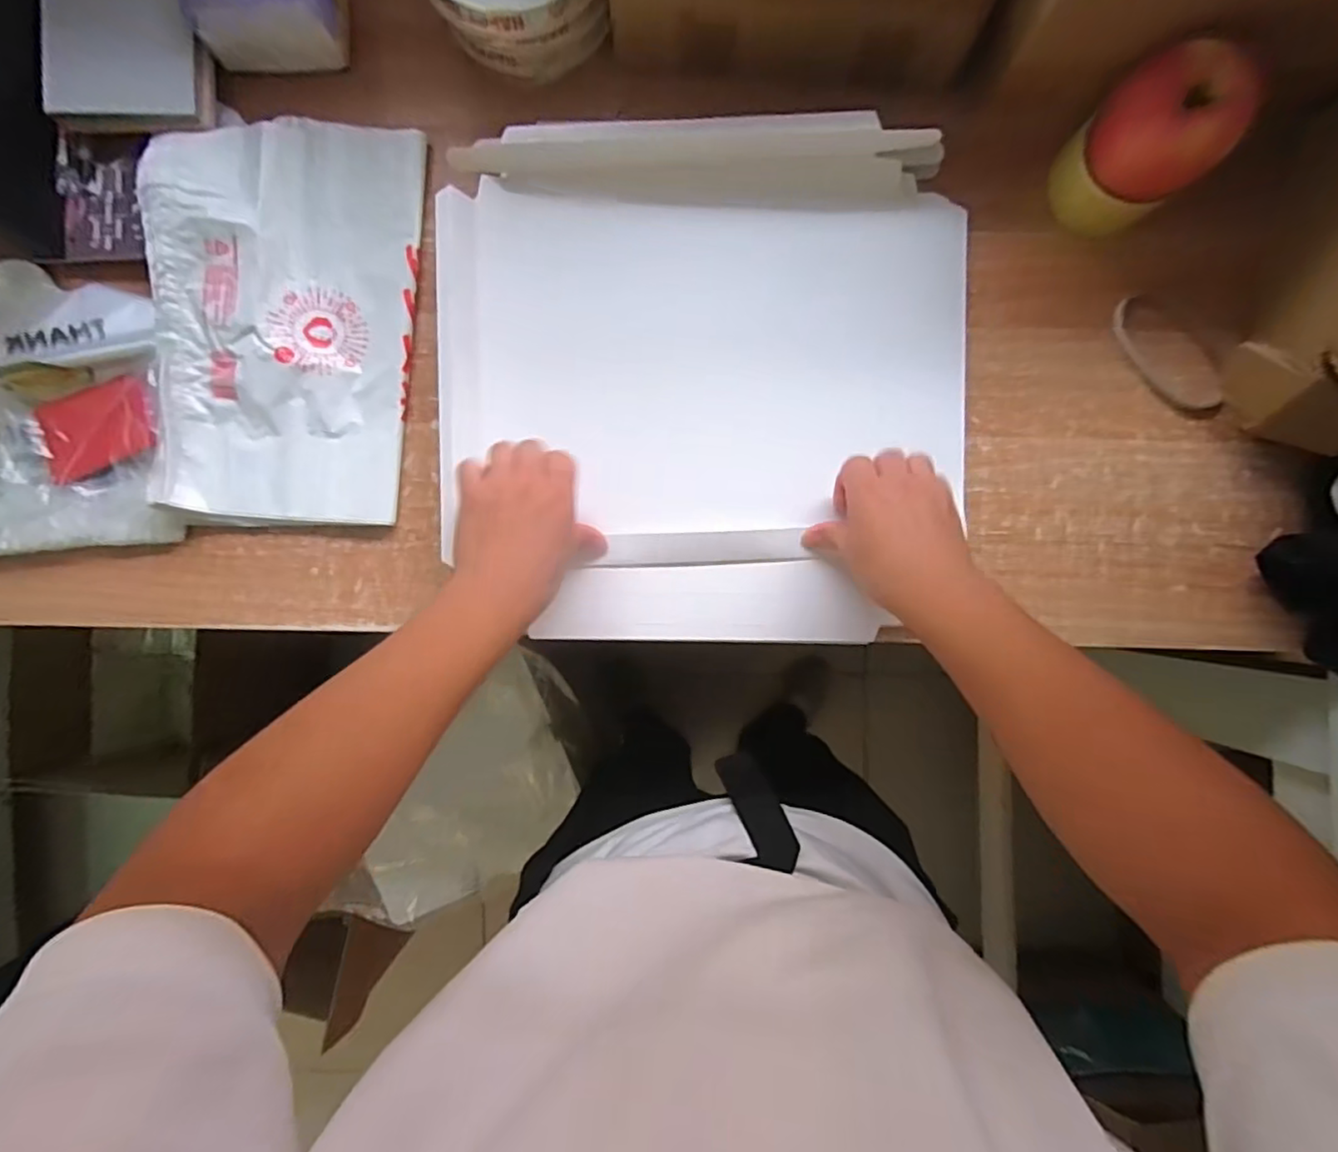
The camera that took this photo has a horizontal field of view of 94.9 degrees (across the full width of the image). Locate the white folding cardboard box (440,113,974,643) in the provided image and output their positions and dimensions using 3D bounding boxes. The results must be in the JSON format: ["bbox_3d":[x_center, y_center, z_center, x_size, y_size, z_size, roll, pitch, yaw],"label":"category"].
[{"bbox_3d":[0.027,-0.142,0.474,0.381,0.053,0.379,0,93,-1],"label":"white folding cardboard box"}]

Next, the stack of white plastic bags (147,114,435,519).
[{"bbox_3d":[-0.297,-0.197,0.473,0.188,0.034,0.312,5,89,0],"label":"stack of white plastic bags"}]

